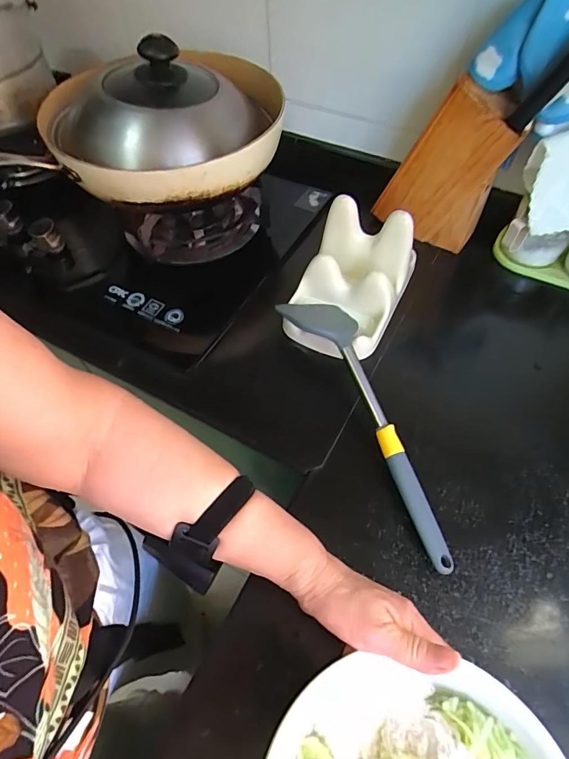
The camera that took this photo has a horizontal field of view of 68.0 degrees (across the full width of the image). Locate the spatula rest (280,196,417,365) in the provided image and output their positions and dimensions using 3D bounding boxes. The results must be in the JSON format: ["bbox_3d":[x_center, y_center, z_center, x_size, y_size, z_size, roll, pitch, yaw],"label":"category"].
[{"bbox_3d":[0.083,-0.131,0.546,0.130,0.112,0.169,23,60,15],"label":"spatula rest"}]

